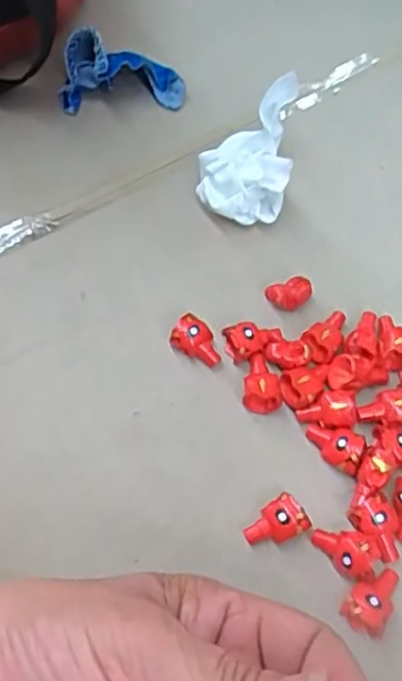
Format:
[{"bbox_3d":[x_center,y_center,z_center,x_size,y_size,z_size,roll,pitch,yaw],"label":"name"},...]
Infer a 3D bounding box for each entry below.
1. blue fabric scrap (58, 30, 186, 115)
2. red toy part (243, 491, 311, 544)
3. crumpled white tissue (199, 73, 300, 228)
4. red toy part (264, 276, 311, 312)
[{"bbox_3d":[-0.044,-0.154,0.379,0.070,0.039,0.029,5,62,-10],"label":"blue fabric scrap"},{"bbox_3d":[0.030,0.075,0.262,0.023,0.014,0.016,-31,66,-13],"label":"red toy part"},{"bbox_3d":[0.024,-0.095,0.335,0.044,0.036,0.069,5,63,5],"label":"crumpled white tissue"},{"bbox_3d":[0.041,-0.021,0.306,0.021,0.015,0.010,-8,63,-1],"label":"red toy part"}]

